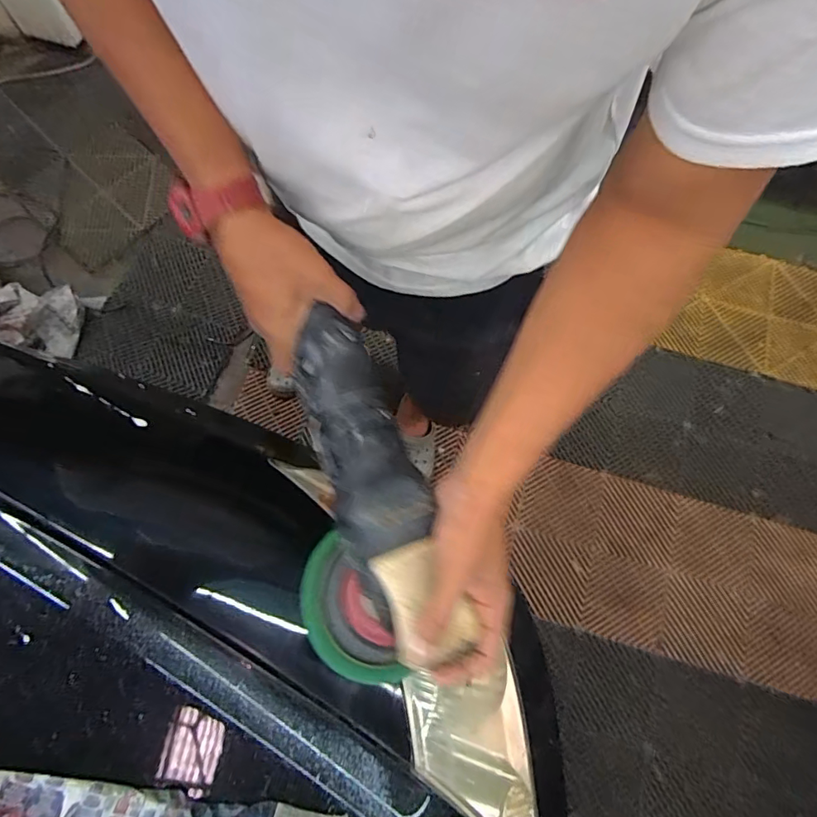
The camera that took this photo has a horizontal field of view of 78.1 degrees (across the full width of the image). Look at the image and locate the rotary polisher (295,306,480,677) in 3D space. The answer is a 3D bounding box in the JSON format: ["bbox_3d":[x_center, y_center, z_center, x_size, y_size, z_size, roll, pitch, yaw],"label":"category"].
[{"bbox_3d":[-0.036,0.082,0.453,0.123,0.122,0.313,-4,73,-6],"label":"rotary polisher"}]

